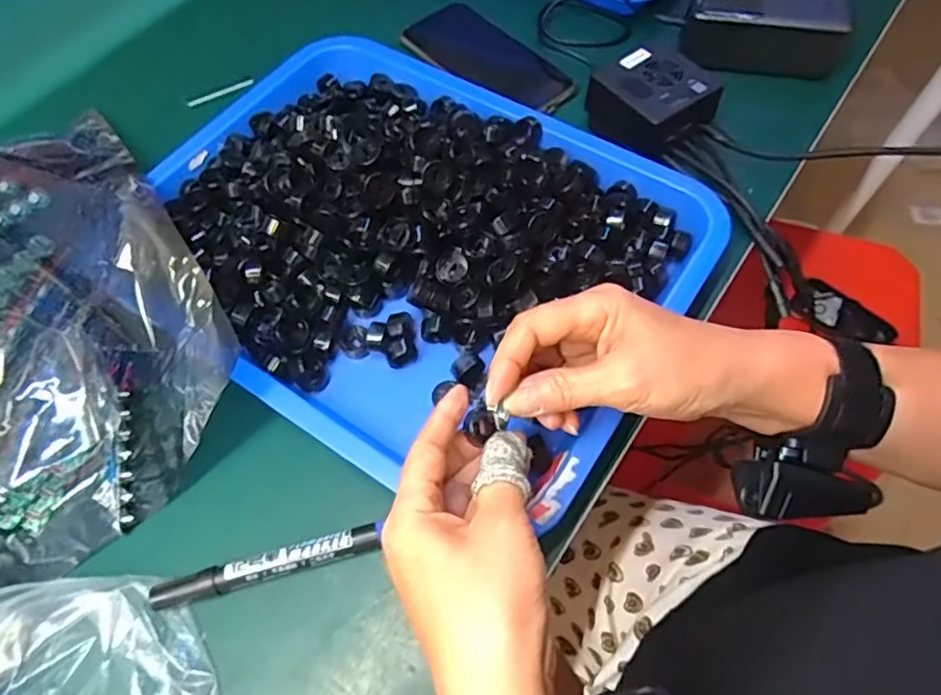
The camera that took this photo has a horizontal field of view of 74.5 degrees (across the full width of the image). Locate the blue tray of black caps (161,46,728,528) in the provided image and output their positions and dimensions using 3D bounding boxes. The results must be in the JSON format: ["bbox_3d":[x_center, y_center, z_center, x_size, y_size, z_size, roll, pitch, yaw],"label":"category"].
[{"bbox_3d":[-0.048,-0.081,0.437,0.386,0.060,0.299,30,66,16],"label":"blue tray of black caps"}]

